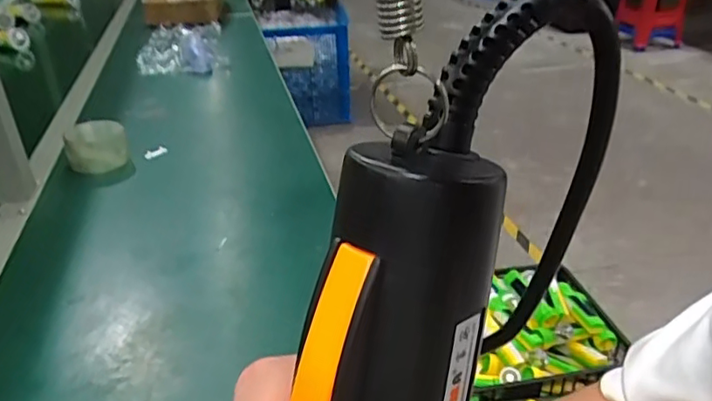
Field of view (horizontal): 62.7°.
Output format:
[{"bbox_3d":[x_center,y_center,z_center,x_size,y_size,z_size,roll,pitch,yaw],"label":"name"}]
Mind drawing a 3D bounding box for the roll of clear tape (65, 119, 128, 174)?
[{"bbox_3d":[-0.403,-0.083,0.911,0.088,0.056,0.096,-1,29,1],"label":"roll of clear tape"}]

